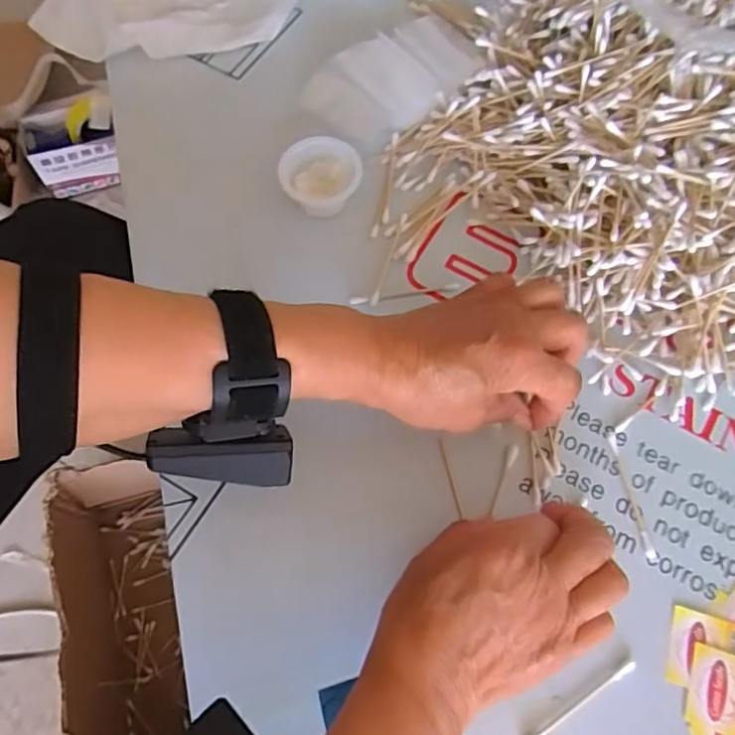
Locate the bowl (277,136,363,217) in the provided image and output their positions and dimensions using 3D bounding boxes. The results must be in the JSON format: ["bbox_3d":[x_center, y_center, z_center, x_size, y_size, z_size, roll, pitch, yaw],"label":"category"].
[{"bbox_3d":[-0.031,-0.129,0.420,0.052,0.028,0.049,-1,71,2],"label":"bowl"}]

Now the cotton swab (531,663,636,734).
[{"bbox_3d":[0.109,0.174,0.315,0.073,0.004,0.008,-27,71,-13],"label":"cotton swab"}]

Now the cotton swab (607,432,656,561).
[{"bbox_3d":[0.153,0.074,0.358,0.006,0.004,0.073,-8,68,-6],"label":"cotton swab"}]

